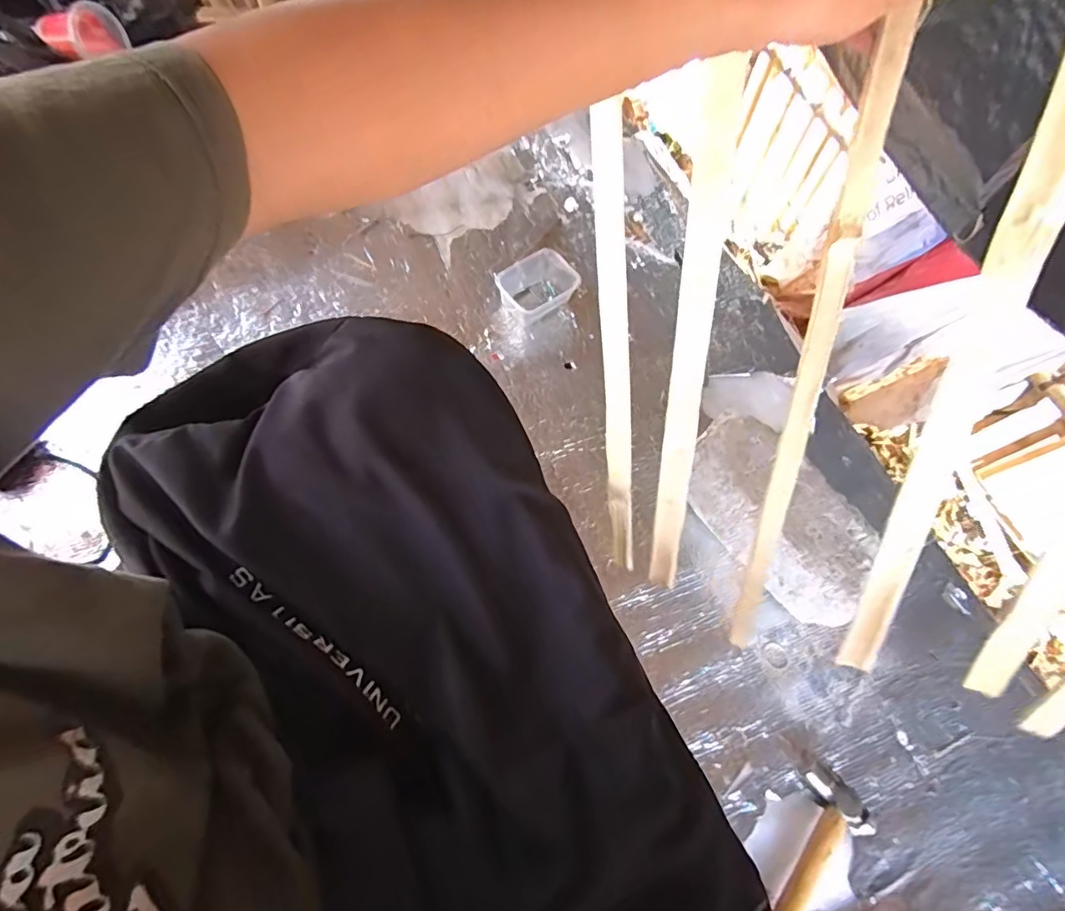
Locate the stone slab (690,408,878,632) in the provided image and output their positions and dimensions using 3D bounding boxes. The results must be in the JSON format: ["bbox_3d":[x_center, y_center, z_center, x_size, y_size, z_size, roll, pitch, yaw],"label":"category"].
[{"bbox_3d":[0.276,0.069,0.630,0.120,0.102,0.231,-39,74,-17],"label":"stone slab"}]

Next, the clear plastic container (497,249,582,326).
[{"bbox_3d":[0.011,-0.244,0.786,0.105,0.042,0.087,-40,75,-18],"label":"clear plastic container"}]

